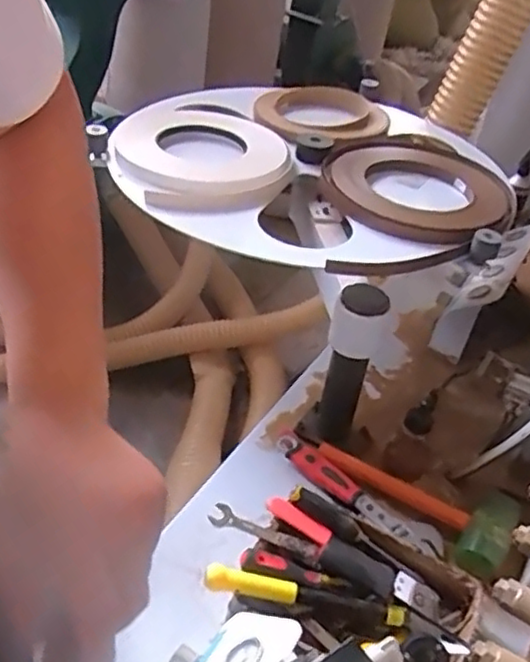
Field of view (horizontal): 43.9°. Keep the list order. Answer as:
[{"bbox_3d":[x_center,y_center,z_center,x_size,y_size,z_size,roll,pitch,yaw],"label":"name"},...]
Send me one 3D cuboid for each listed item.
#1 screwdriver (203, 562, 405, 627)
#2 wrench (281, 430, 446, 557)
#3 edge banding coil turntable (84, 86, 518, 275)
[{"bbox_3d":[0.049,0.327,0.810,0.247,0.033,0.031,10,39,2],"label":"screwdriver"},{"bbox_3d":[0.136,0.246,1.007,0.302,0.012,0.057,32,45,26],"label":"wrench"},{"bbox_3d":[0.098,-0.315,1.186,0.667,0.062,0.672,5,39,-4],"label":"edge banding coil turntable"}]

